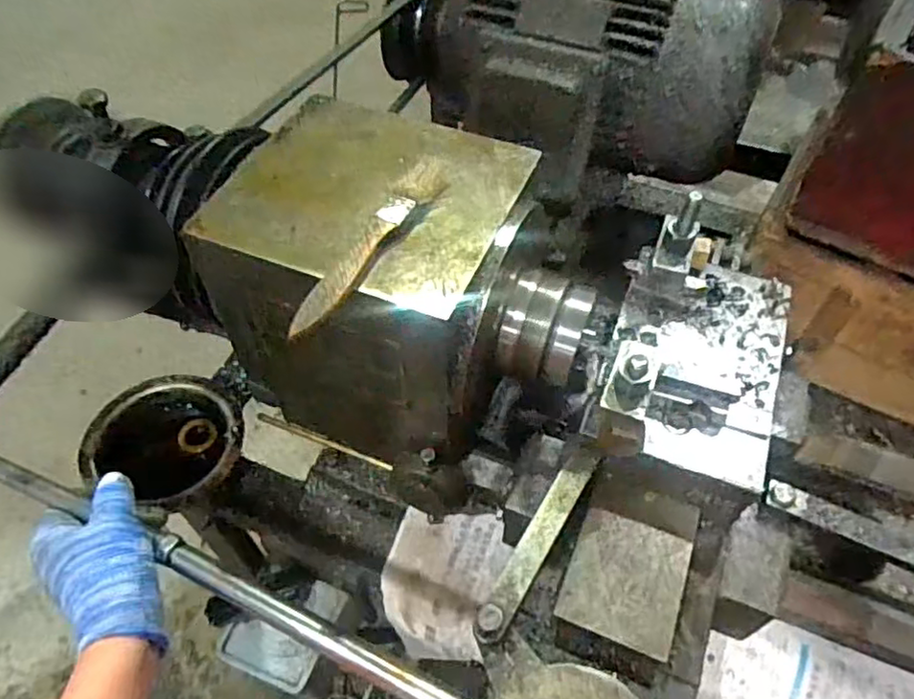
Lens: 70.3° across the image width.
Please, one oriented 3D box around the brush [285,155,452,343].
[{"bbox_3d":[-0.049,-0.062,0.363,0.024,0.011,0.143,26,57,18],"label":"brush"}]

